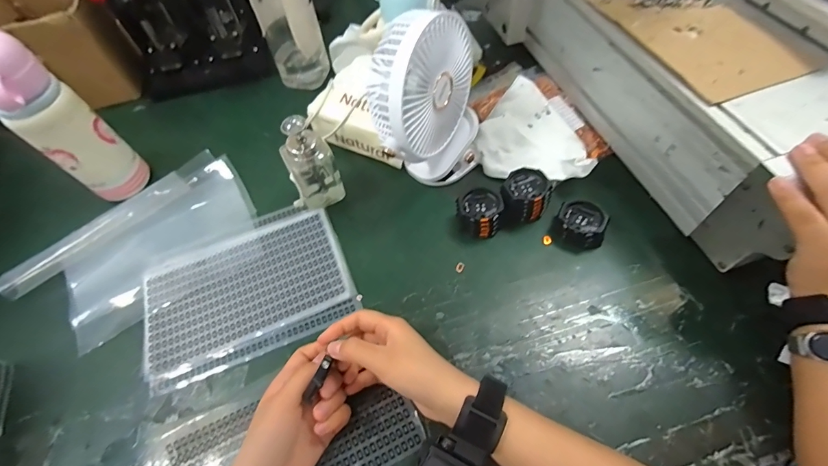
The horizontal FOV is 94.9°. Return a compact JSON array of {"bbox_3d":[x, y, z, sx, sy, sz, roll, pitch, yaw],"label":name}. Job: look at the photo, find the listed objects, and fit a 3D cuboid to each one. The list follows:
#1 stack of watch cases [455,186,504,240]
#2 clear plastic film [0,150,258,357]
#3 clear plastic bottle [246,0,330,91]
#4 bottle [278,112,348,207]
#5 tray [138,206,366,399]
[{"bbox_3d":[0.078,-0.025,0.458,0.053,0.037,0.053,8,59,9],"label":"stack of watch cases"},{"bbox_3d":[-0.337,0.016,0.477,0.167,0.033,0.284,39,65,24],"label":"clear plastic film"},{"bbox_3d":[-0.189,-0.317,0.572,0.086,0.197,0.079,-17,58,-7],"label":"clear plastic bottle"},{"bbox_3d":[-0.126,-0.078,0.462,0.063,0.121,0.047,-17,58,-7],"label":"bottle"},{"bbox_3d":[-0.193,0.062,0.436,0.226,0.011,0.177,-21,58,-12],"label":"tray"}]

